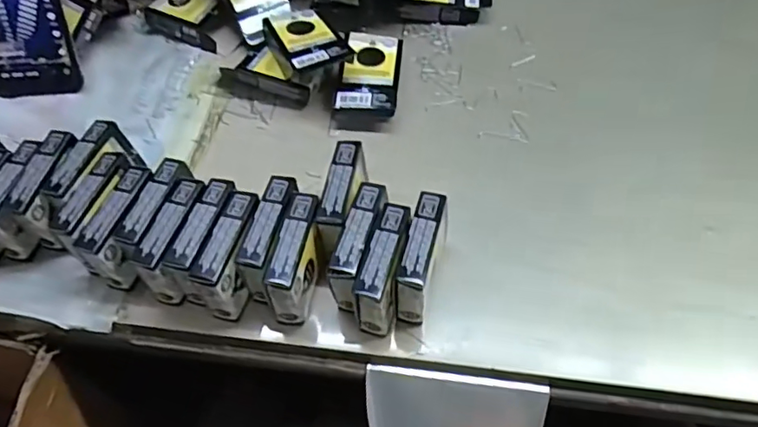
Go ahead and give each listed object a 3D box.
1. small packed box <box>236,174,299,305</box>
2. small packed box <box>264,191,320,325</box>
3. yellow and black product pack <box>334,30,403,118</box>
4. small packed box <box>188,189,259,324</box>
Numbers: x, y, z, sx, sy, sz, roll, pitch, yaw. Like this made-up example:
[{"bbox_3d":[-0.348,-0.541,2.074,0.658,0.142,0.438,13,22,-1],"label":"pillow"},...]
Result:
[{"bbox_3d":[-0.073,0.020,0.392,0.022,0.057,0.075,8,56,9],"label":"small packed box"},{"bbox_3d":[-0.054,0.033,0.385,0.021,0.057,0.076,9,56,9],"label":"small packed box"},{"bbox_3d":[-0.006,-0.126,0.510,0.052,0.024,0.093,4,56,6],"label":"yellow and black product pack"},{"bbox_3d":[-0.098,0.032,0.388,0.023,0.058,0.072,13,57,12],"label":"small packed box"}]

